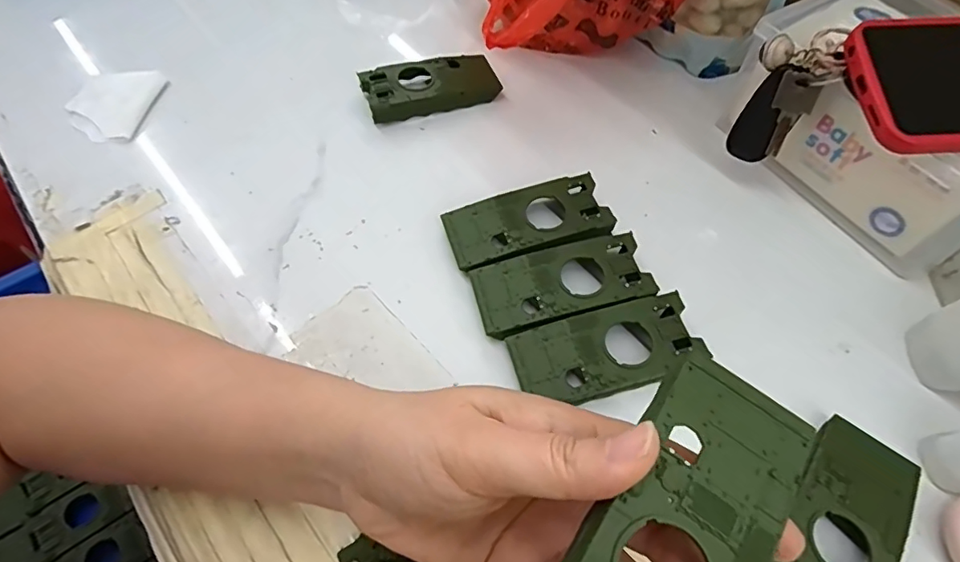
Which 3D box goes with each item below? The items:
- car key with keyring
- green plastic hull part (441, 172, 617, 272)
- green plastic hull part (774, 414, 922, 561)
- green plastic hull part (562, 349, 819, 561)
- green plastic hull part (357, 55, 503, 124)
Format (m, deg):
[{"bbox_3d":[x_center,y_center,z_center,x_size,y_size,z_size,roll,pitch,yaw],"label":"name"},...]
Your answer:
[{"bbox_3d":[0.191,-0.117,0.333,0.043,0.084,0.021,41,42,21],"label":"car key with keyring"},{"bbox_3d":[0.031,-0.036,0.343,0.103,0.020,0.049,-13,60,-9],"label":"green plastic hull part"},{"bbox_3d":[0.174,0.116,0.250,0.048,0.019,0.109,35,64,19],"label":"green plastic hull part"},{"bbox_3d":[0.057,0.072,0.147,0.048,0.008,0.103,34,68,18],"label":"green plastic hull part"},{"bbox_3d":[-0.038,-0.153,0.411,0.104,0.023,0.045,-15,60,-10],"label":"green plastic hull part"}]

